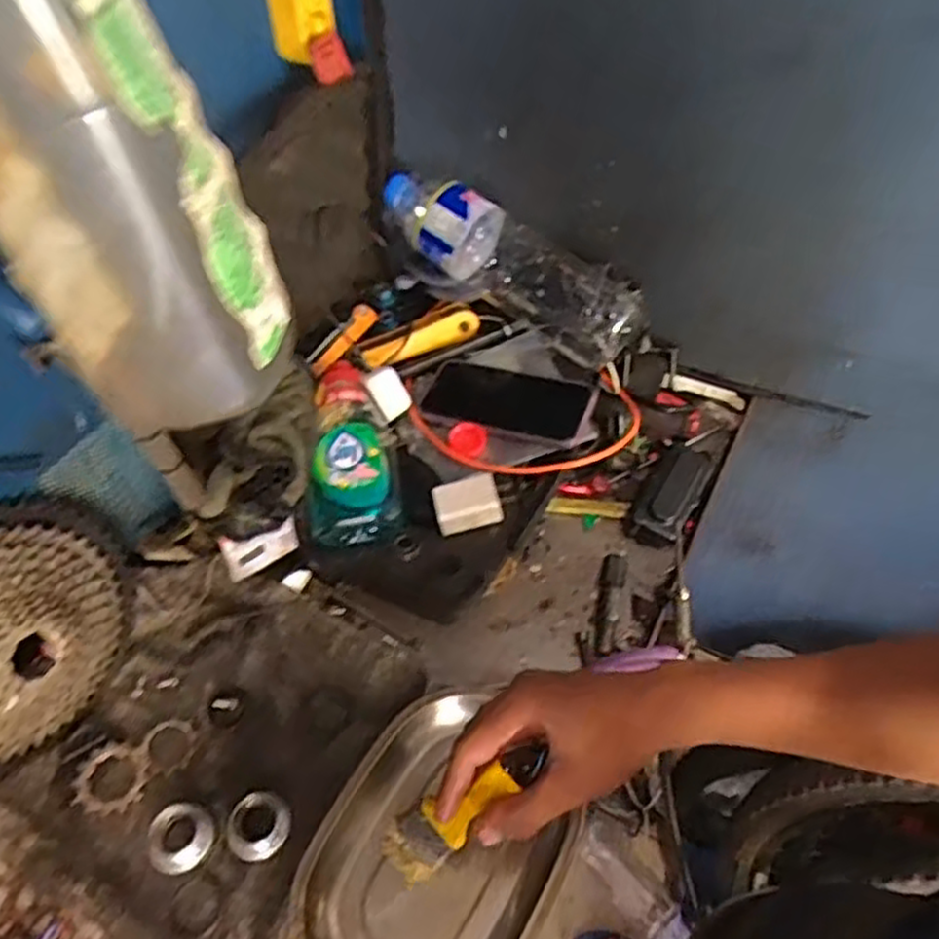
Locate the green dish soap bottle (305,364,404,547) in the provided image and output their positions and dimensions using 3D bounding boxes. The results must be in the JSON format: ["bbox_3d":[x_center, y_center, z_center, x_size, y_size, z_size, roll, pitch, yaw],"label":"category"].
[{"bbox_3d":[-0.101,-0.016,0.644,0.078,0.050,0.161,-7,52,-5],"label":"green dish soap bottle"}]

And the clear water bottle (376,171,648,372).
[{"bbox_3d":[0.042,-0.210,0.737,0.279,0.082,0.100,35,59,8],"label":"clear water bottle"}]

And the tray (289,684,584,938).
[{"bbox_3d":[-0.020,0.261,0.524,0.155,0.033,0.205,25,56,18],"label":"tray"}]

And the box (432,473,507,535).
[{"bbox_3d":[-0.001,0.027,0.618,0.053,0.027,0.036,-6,52,-4],"label":"box"}]

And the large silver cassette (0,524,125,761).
[{"bbox_3d":[-0.314,0.123,0.529,0.042,0.163,0.164,10,50,31],"label":"large silver cassette"}]

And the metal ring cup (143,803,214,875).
[{"bbox_3d":[-0.205,0.259,0.536,0.036,0.023,0.044,25,56,18],"label":"metal ring cup"}]

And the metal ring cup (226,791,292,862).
[{"bbox_3d":[-0.149,0.252,0.540,0.037,0.021,0.045,23,56,17],"label":"metal ring cup"}]

